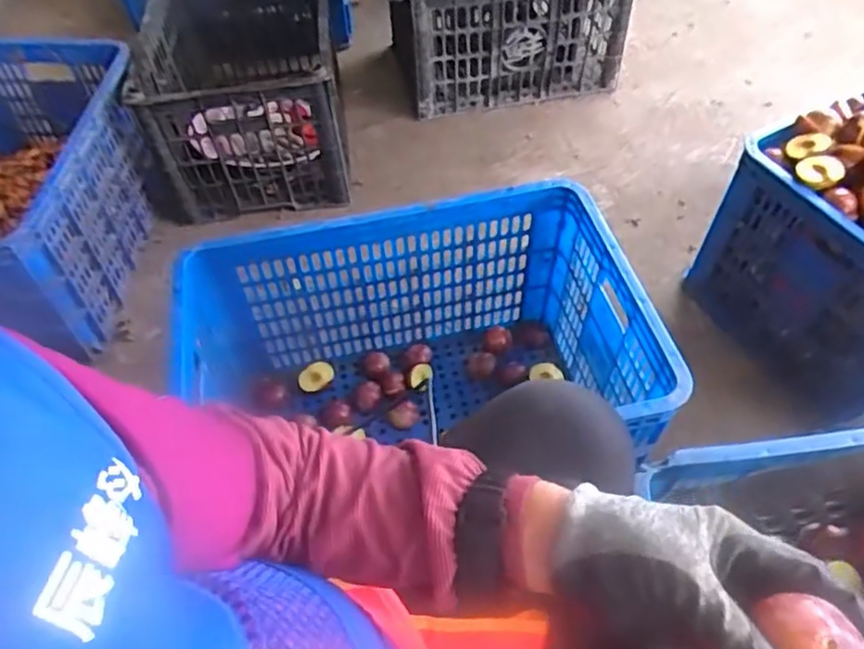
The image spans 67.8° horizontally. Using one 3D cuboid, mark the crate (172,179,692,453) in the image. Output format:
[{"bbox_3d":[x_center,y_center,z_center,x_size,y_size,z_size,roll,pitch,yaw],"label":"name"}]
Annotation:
[{"bbox_3d":[-0.009,0.071,0.890,0.564,0.333,0.354,-10,53,-2],"label":"crate"}]

